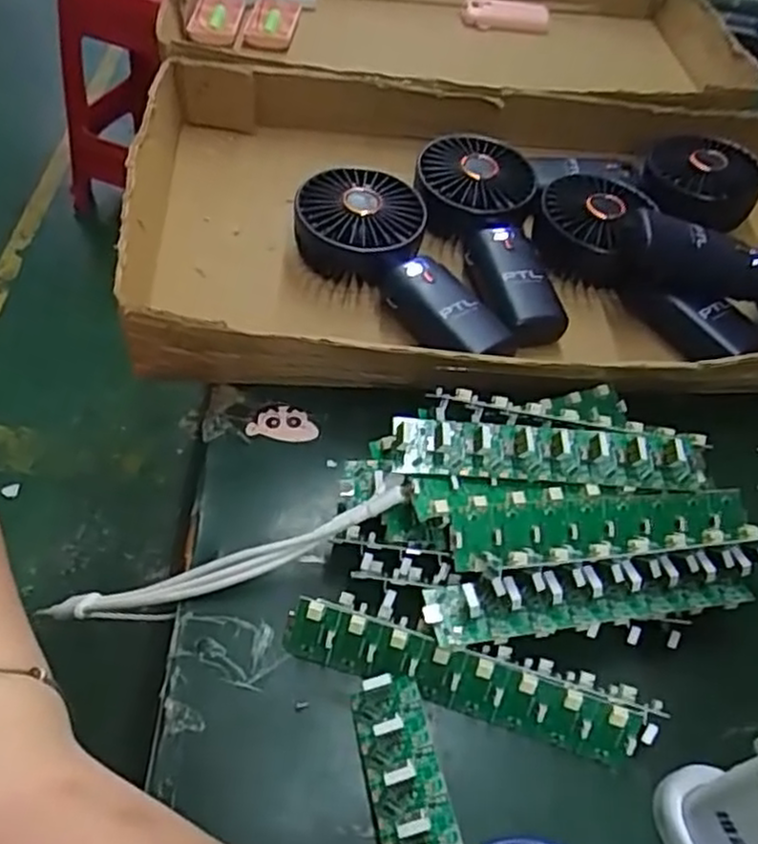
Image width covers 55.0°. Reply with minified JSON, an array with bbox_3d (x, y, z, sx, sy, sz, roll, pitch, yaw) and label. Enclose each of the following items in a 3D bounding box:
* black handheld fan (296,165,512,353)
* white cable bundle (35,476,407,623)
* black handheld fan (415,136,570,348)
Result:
[{"bbox_3d":[0.011,-0.103,0.480,0.085,0.046,0.175,-26,58,-24],"label":"black handheld fan"},{"bbox_3d":[-0.077,0.072,0.351,0.198,0.015,0.027,-22,51,12],"label":"white cable bundle"},{"bbox_3d":[0.076,-0.131,0.508,0.086,0.046,0.181,-2,51,-7],"label":"black handheld fan"}]

